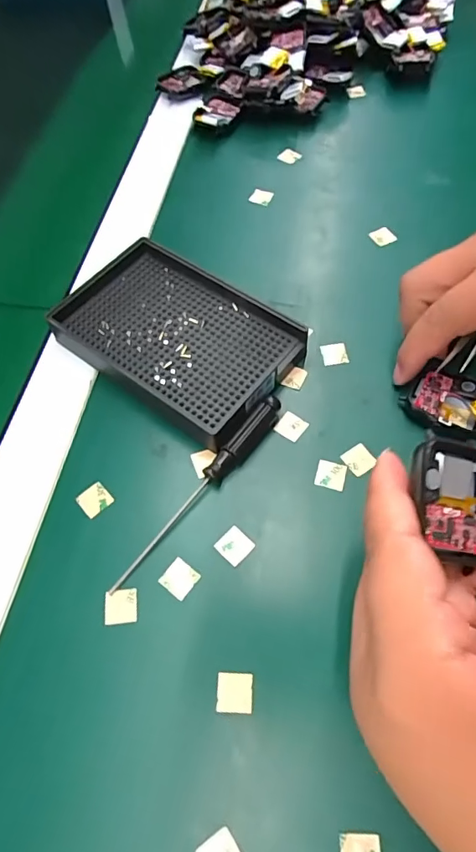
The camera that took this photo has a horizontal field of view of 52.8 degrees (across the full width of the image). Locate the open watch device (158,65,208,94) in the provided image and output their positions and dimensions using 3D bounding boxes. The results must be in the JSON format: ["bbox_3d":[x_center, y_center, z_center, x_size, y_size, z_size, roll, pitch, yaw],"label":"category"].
[{"bbox_3d":[-0.053,-0.319,0.443,0.040,0.008,0.031,-36,67,-17],"label":"open watch device"}]

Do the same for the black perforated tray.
[{"bbox_3d":[-0.038,-0.057,0.296,0.143,0.020,0.093,34,67,17],"label":"black perforated tray"}]

